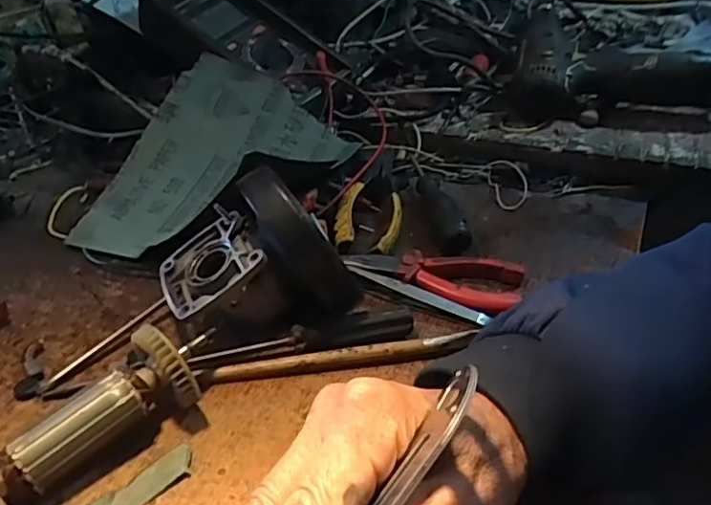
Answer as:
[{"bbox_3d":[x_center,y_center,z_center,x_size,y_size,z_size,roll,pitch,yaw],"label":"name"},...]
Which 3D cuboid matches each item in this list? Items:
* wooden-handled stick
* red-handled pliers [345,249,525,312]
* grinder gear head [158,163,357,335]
[{"bbox_3d":[-0.006,0.063,0.363,0.159,0.008,0.010,-7,36,-6],"label":"wooden-handled stick"},{"bbox_3d":[0.056,0.019,0.430,0.125,0.019,0.053,4,36,9],"label":"red-handled pliers"},{"bbox_3d":[-0.063,0.000,0.376,0.117,0.088,0.075,-6,36,-5],"label":"grinder gear head"}]

